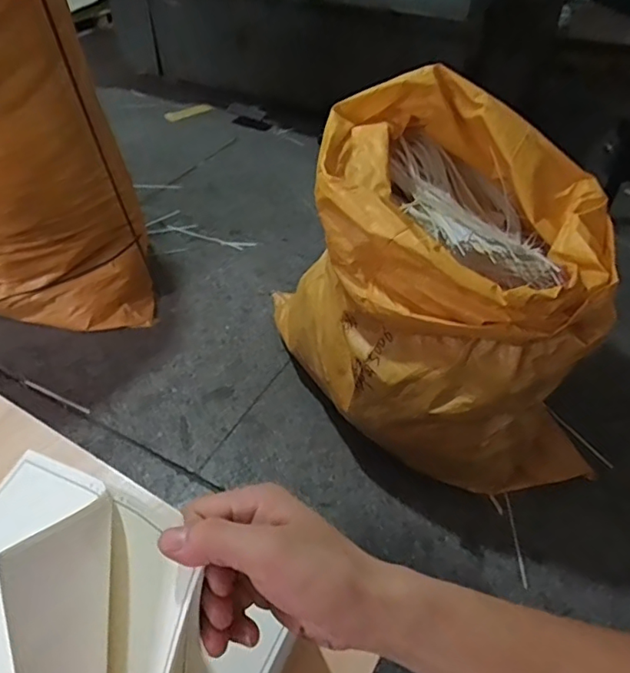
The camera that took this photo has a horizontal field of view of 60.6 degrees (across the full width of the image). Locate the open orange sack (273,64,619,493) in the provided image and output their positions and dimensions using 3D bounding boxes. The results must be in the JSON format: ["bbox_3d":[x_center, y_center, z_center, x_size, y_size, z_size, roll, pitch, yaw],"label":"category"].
[{"bbox_3d":[0.349,-0.129,1.304,0.780,0.650,0.722,-9,45,-10],"label":"open orange sack"}]

